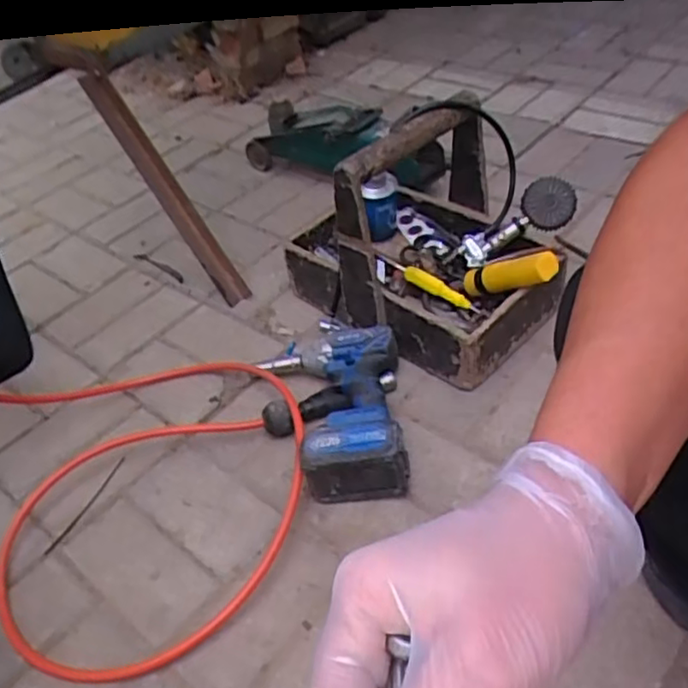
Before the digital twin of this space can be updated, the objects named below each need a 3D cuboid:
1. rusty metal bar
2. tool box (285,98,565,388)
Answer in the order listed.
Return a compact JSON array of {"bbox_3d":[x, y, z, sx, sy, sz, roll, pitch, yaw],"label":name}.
[{"bbox_3d":[-0.263,-0.230,0.979,0.027,0.383,0.054,-39,10,-30],"label":"rusty metal bar"},{"bbox_3d":[0.105,-0.148,0.882,0.245,0.302,0.342,-34,46,-23],"label":"tool box"}]

